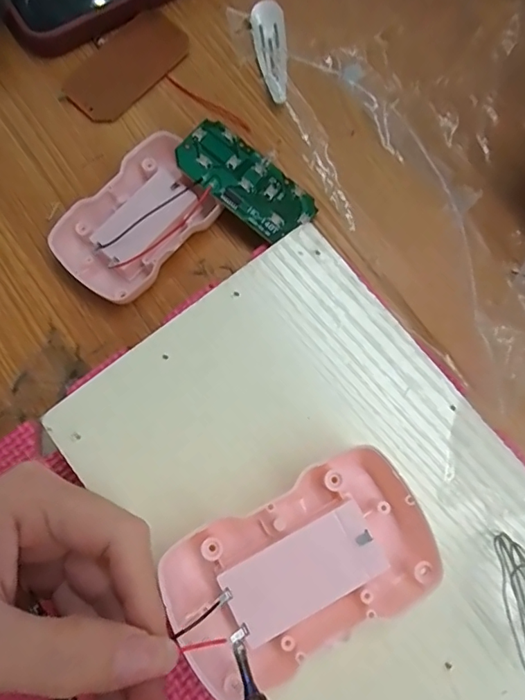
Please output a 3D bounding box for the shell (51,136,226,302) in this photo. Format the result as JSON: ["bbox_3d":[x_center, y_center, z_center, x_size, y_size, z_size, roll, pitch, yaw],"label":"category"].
[{"bbox_3d":[-0.063,-0.066,0.250,0.053,0.022,0.084,42,82,9],"label":"shell"}]

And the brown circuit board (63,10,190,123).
[{"bbox_3d":[-0.077,-0.162,0.280,0.038,0.006,0.073,43,82,9],"label":"brown circuit board"}]

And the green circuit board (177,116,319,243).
[{"bbox_3d":[-0.008,-0.086,0.250,0.072,0.004,0.036,39,69,-5],"label":"green circuit board"}]

